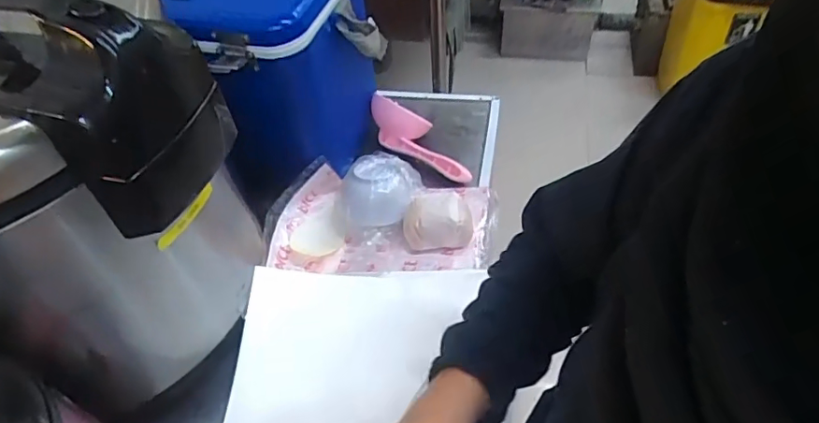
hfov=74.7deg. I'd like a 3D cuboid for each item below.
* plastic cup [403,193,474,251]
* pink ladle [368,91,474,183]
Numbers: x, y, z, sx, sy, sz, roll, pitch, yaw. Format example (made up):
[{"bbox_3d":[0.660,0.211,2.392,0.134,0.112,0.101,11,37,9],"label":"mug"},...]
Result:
[{"bbox_3d":[0.035,0.009,0.664,0.082,0.052,0.061,-4,46,1],"label":"plastic cup"},{"bbox_3d":[0.012,-0.103,0.776,0.079,0.061,0.186,-21,48,-15],"label":"pink ladle"}]

